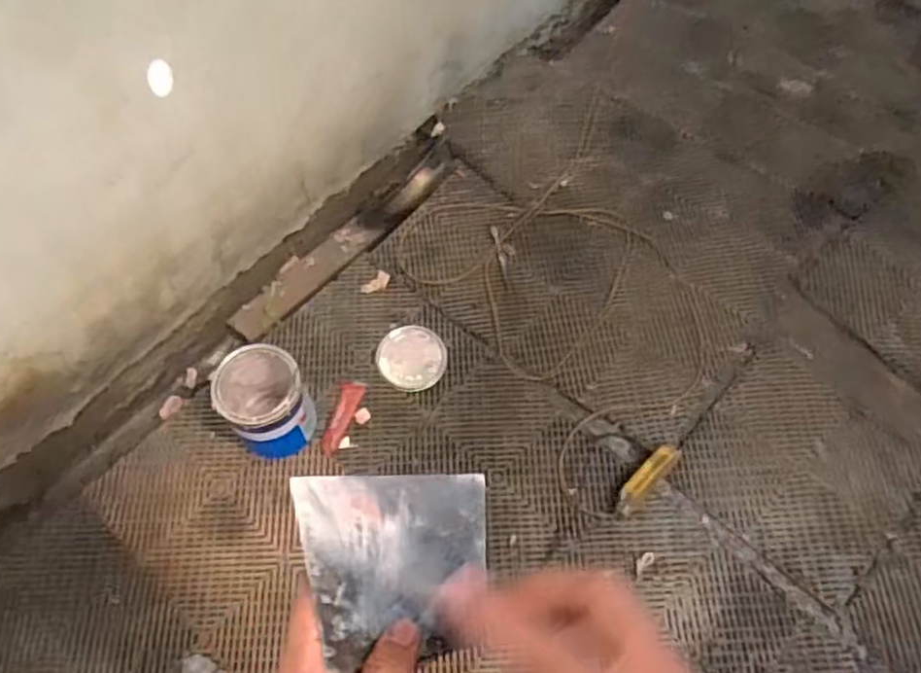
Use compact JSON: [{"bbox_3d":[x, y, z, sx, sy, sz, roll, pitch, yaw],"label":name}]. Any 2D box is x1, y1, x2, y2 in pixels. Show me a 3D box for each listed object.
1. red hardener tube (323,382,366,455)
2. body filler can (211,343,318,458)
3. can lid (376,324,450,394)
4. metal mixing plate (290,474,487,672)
[{"bbox_3d":[-0.254,0.175,1.569,0.050,0.017,0.165,14,66,6],"label":"red hardener tube"},{"bbox_3d":[-0.395,0.133,1.491,0.167,0.196,0.194,-37,70,-16],"label":"body filler can"},{"bbox_3d":[-0.109,0.048,1.646,0.152,0.017,0.153,0,65,0],"label":"can lid"},{"bbox_3d":[-0.029,0.125,0.406,0.135,0.005,0.095,10,67,-45],"label":"metal mixing plate"}]

